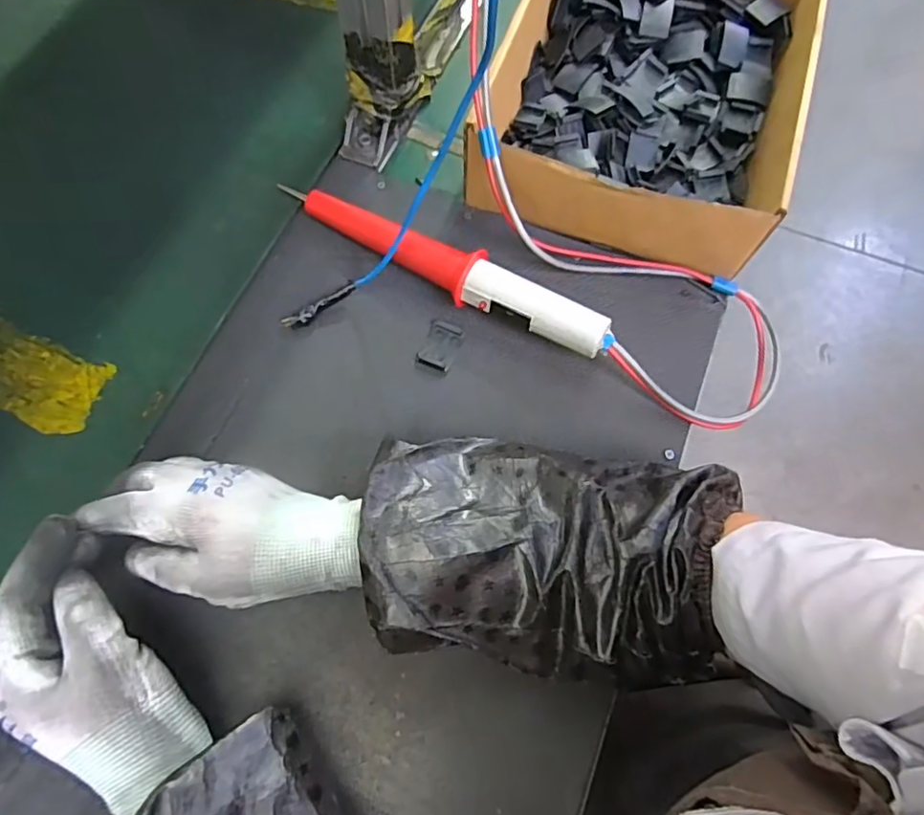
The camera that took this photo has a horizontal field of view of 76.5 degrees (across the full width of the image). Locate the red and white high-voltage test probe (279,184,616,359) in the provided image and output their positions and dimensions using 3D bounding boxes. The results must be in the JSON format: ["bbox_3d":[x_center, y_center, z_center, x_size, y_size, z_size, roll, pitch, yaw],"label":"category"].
[{"bbox_3d":[-0.017,-0.106,0.437,0.269,0.034,0.035,31,72,12],"label":"red and white high-voltage test probe"}]

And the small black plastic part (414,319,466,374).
[{"bbox_3d":[-0.016,-0.044,0.429,0.026,0.005,0.039,23,70,9],"label":"small black plastic part"}]

